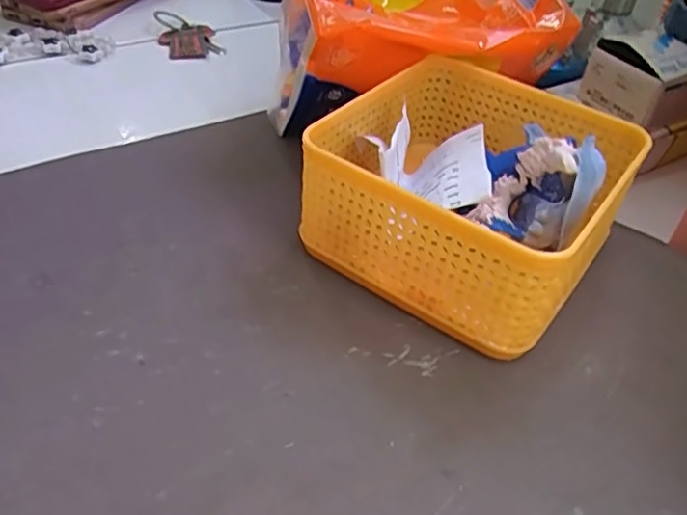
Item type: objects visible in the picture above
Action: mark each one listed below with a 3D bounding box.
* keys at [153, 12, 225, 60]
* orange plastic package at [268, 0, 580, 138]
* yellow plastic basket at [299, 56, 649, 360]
[{"bbox_3d":[-0.128,-0.184,0.498,0.045,0.013,0.066,-15,46,-21],"label":"keys"},{"bbox_3d":[0.041,-0.121,0.367,0.174,0.085,0.067,-9,44,-17],"label":"orange plastic package"},{"bbox_3d":[0.064,-0.034,0.306,0.132,0.064,0.133,27,47,22],"label":"yellow plastic basket"}]

